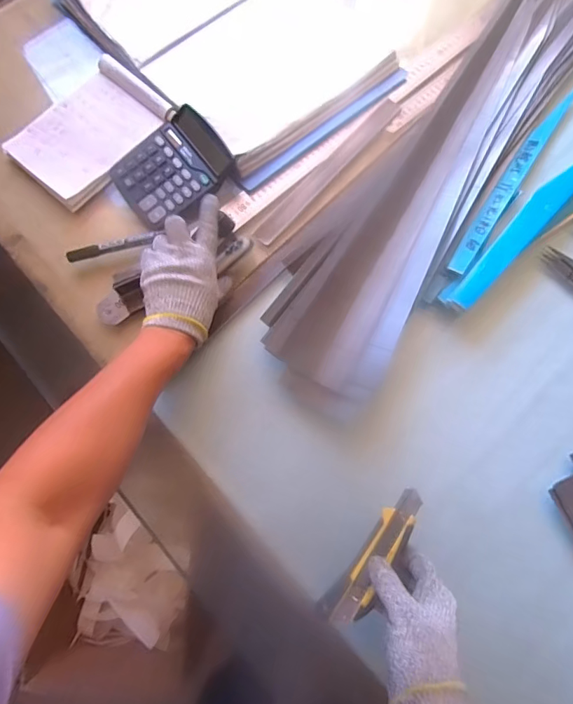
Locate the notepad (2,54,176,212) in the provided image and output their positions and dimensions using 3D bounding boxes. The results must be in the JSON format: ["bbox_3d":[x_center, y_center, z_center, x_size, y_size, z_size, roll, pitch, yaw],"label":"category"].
[{"bbox_3d":[-0.270,-0.304,0.619,0.149,0.022,0.200,42,77,9],"label":"notepad"}]

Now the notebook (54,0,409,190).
[{"bbox_3d":[-0.099,-0.507,0.670,0.328,0.035,0.510,-40,79,-12],"label":"notebook"}]

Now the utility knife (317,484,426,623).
[{"bbox_3d":[0.089,0.202,0.438,0.038,0.021,0.146,35,84,8],"label":"utility knife"}]

